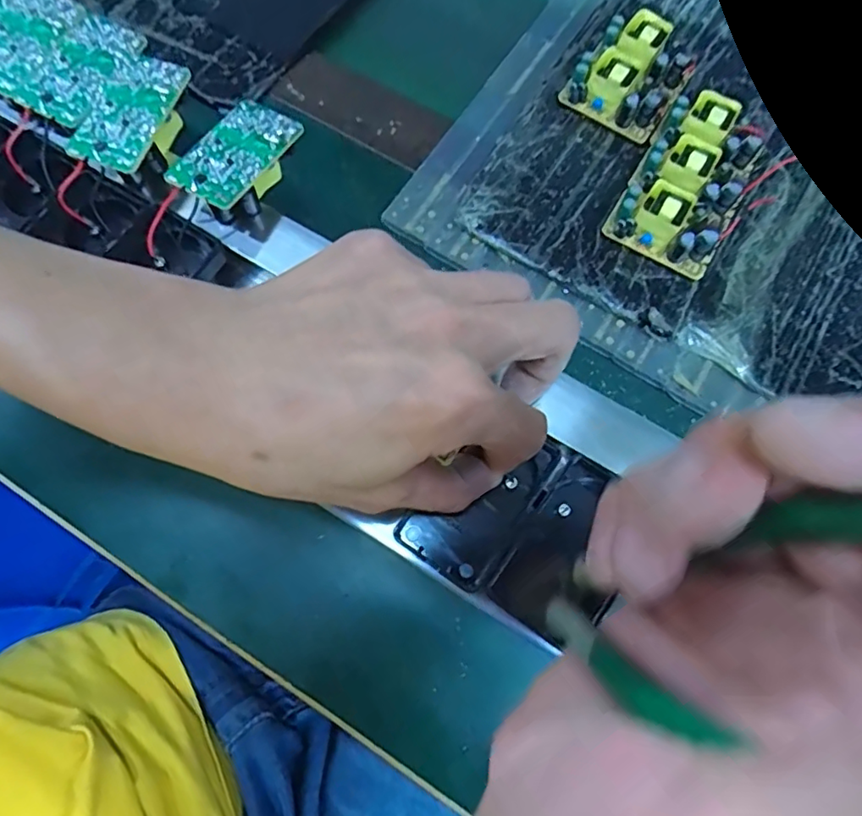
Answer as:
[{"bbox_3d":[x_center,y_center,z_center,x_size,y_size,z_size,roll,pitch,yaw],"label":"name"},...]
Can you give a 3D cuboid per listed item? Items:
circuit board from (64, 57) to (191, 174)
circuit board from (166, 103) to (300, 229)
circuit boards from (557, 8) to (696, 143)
[{"bbox_3d":[-0.146,-0.145,0.270,0.035,0.006,0.063,22,74,6],"label":"circuit board"},{"bbox_3d":[-0.094,-0.119,0.274,0.038,0.023,0.067,28,75,8],"label":"circuit board"},{"bbox_3d":[0.130,-0.215,0.359,0.062,0.029,0.072,32,76,8],"label":"circuit boards"}]

